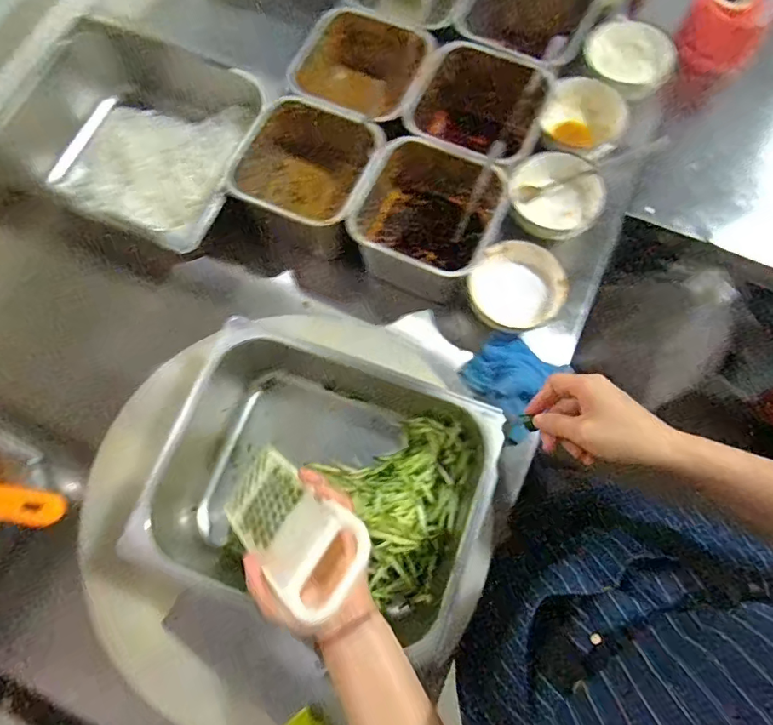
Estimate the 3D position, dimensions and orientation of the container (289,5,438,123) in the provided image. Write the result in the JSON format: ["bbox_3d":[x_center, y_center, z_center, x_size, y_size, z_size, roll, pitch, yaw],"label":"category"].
[{"bbox_3d":[-0.037,-0.370,0.688,0.169,0.111,0.159,23,75,8],"label":"container"}]

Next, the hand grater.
[{"bbox_3d":[-0.098,0.148,0.481,0.087,0.231,0.015,-52,122,-12],"label":"hand grater"}]

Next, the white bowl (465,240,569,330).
[{"bbox_3d":[0.155,-0.093,0.628,0.108,0.053,0.110,0,73,1],"label":"white bowl"}]

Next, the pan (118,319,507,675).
[{"bbox_3d":[-0.053,0.125,0.542,0.339,0.094,0.241,19,74,7],"label":"pan"}]

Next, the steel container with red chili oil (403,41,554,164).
[{"bbox_3d":[0.112,-0.313,0.664,0.161,0.116,0.166,21,75,8],"label":"steel container with red chili oil"}]

